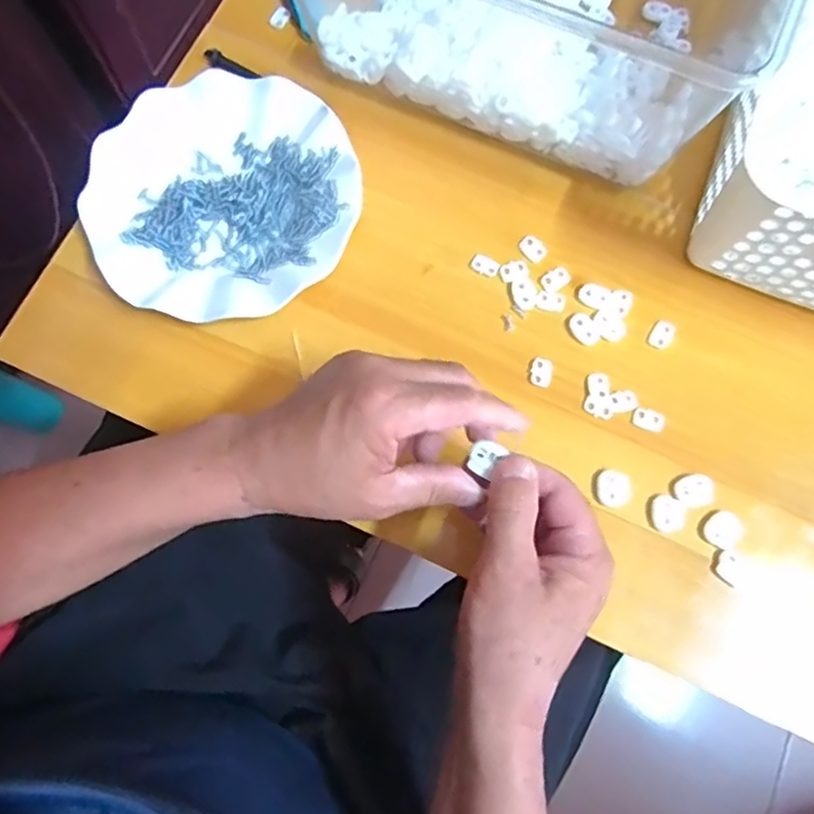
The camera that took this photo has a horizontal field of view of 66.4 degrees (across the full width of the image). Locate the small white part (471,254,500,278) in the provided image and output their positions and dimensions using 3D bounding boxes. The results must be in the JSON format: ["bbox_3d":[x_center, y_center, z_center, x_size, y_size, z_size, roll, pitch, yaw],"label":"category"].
[{"bbox_3d":[0.055,-0.099,0.435,0.019,0.004,0.013,32,78,6],"label":"small white part"}]

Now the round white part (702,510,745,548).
[{"bbox_3d":[0.198,0.077,0.390,0.021,0.012,0.019,-29,79,-8],"label":"round white part"}]

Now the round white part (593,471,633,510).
[{"bbox_3d":[0.132,0.052,0.398,0.023,0.006,0.023,0,76,-1],"label":"round white part"}]

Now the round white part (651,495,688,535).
[{"bbox_3d":[0.166,0.069,0.394,0.023,0.004,0.022,0,76,-1],"label":"round white part"}]

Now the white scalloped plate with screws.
[{"bbox_3d":[-0.126,-0.143,0.430,0.176,0.019,0.176,0,76,-1],"label":"white scalloped plate with screws"}]

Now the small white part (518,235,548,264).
[{"bbox_3d":[0.089,-0.112,0.439,0.016,0.004,0.019,-44,81,-11],"label":"small white part"}]

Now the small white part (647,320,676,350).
[{"bbox_3d":[0.174,-0.050,0.423,0.015,0.004,0.022,39,79,8],"label":"small white part"}]

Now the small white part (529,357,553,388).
[{"bbox_3d":[0.091,-0.024,0.417,0.015,0.004,0.020,15,76,2],"label":"small white part"}]

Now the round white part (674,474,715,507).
[{"bbox_3d":[0.183,0.053,0.397,0.023,0.006,0.020,-9,77,-4],"label":"round white part"}]

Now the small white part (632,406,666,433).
[{"bbox_3d":[0.161,0.008,0.414,0.022,0.004,0.015,19,77,3],"label":"small white part"}]

